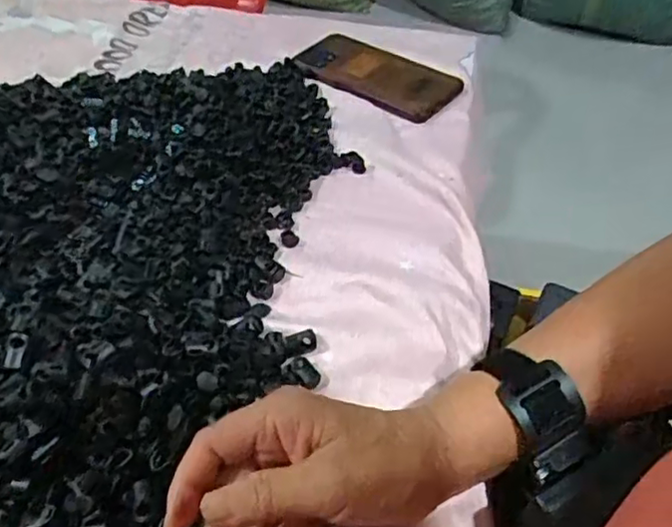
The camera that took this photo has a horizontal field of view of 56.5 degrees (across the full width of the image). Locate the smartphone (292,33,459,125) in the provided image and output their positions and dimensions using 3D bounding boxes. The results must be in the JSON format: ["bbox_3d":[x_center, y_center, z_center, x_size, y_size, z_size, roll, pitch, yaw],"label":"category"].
[{"bbox_3d":[0.038,-0.187,0.612,0.161,0.006,0.092,28,55,25],"label":"smartphone"}]

